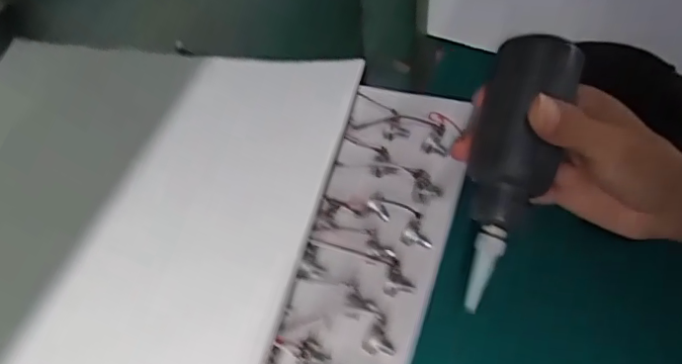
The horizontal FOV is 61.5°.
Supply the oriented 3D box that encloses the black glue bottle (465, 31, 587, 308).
[{"bbox_3d":[0.091,-0.008,0.303,0.043,0.040,0.146,14,83,13],"label":"black glue bottle"}]

